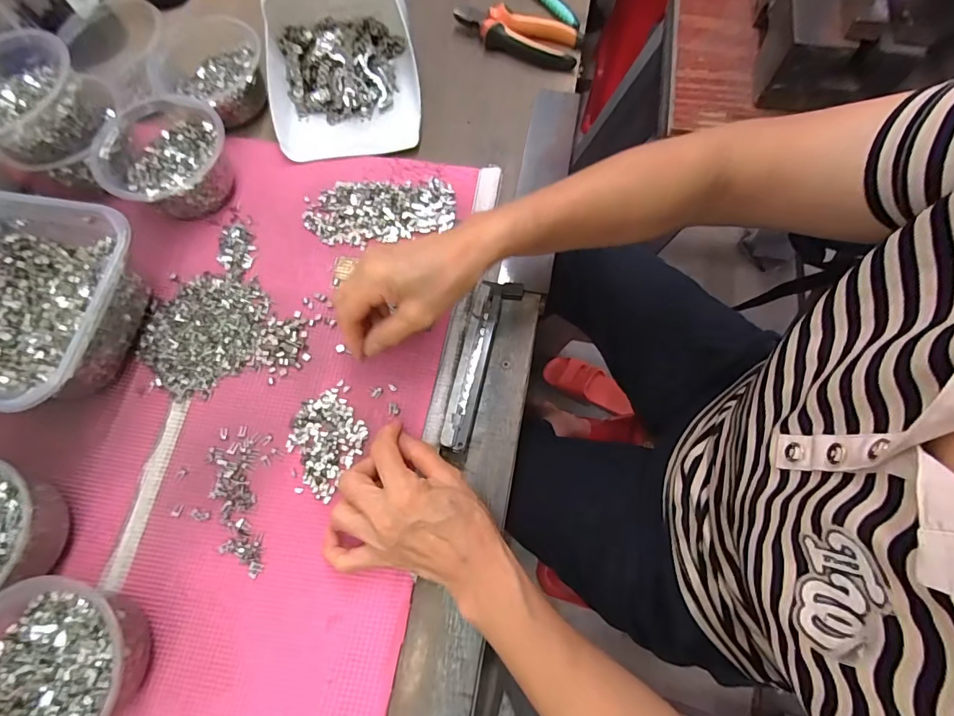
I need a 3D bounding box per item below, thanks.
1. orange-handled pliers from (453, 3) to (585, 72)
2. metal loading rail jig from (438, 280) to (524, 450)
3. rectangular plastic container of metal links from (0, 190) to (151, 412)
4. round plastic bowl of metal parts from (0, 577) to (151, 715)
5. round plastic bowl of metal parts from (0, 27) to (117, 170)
[{"bbox_3d":[0.047,-0.375,0.523,0.147,0.022,0.058,21,73,7],"label":"orange-handled pliers"},{"bbox_3d":[0.000,0.003,0.391,0.034,0.028,0.153,17,73,6],"label":"metal loading rail jig"},{"bbox_3d":[-0.382,-0.042,0.384,0.167,0.073,0.167,10,72,3],"label":"rectangular plastic container of metal links"},{"bbox_3d":[-0.290,0.211,0.307,0.127,0.059,0.114,-11,72,-3],"label":"round plastic bowl of metal parts"},{"bbox_3d":[-0.407,-0.231,0.413,0.110,0.065,0.115,-1,71,2],"label":"round plastic bowl of metal parts"}]

